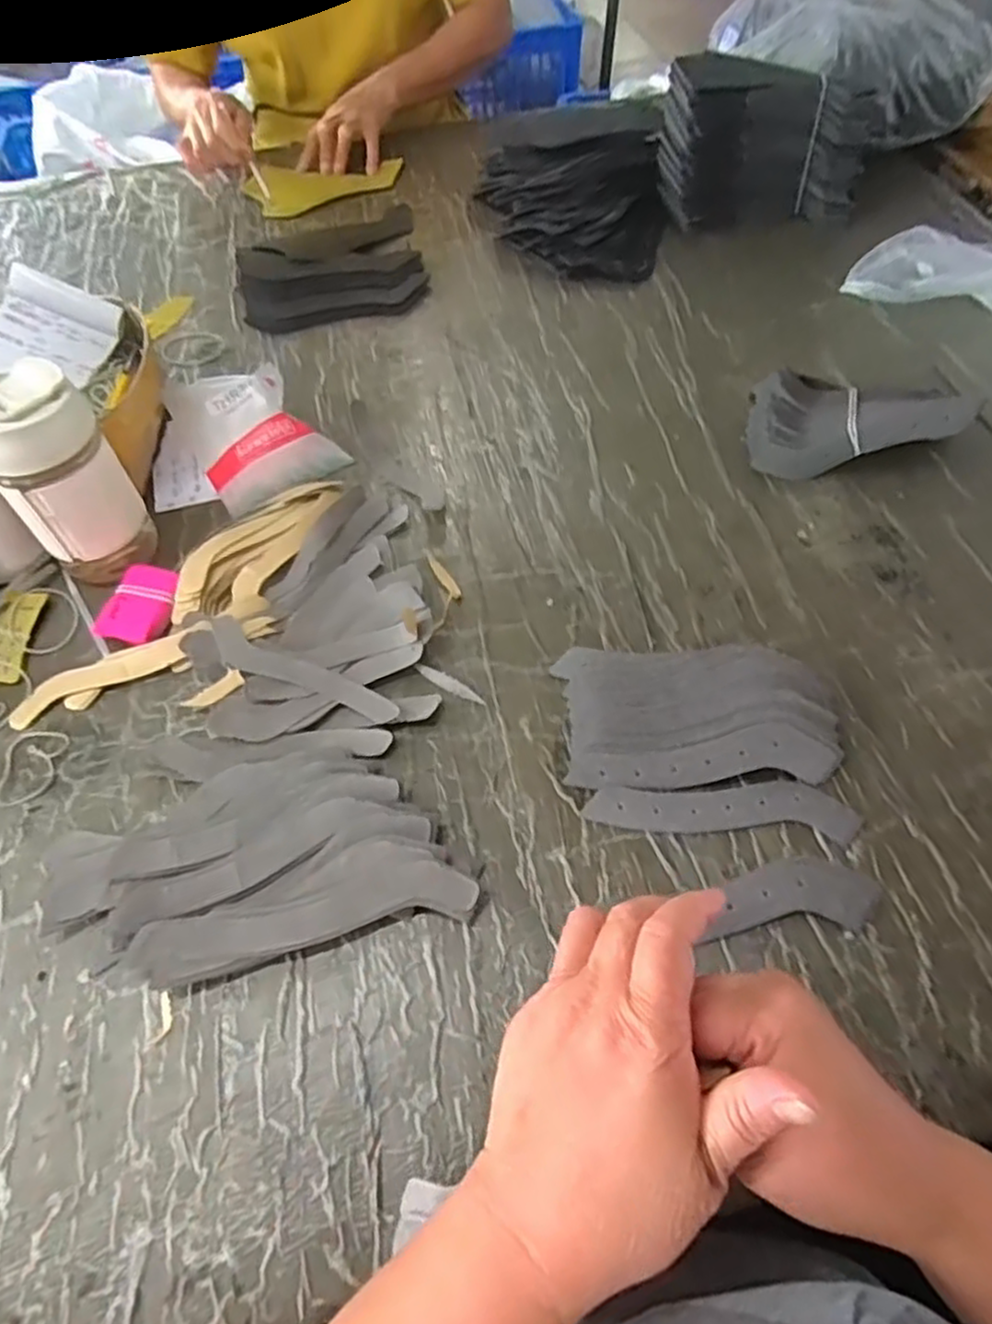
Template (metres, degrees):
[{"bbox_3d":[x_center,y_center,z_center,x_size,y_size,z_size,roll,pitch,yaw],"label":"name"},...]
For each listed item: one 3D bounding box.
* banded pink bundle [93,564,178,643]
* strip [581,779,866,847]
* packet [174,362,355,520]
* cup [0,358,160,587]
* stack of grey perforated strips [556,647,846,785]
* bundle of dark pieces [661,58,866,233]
[{"bbox_3d":[-0.274,-0.046,0.572,0.051,0.015,0.069,7,58,5],"label":"banded pink bundle"},{"bbox_3d":[0.143,0.092,0.468,0.165,0.006,0.038,5,58,4],"label":"strip"},{"bbox_3d":[-0.221,-0.222,0.671,0.115,0.040,0.179,-26,61,-15],"label":"packet"},{"bbox_3d":[-0.320,-0.134,0.548,0.080,0.151,0.068,-35,64,-20],"label":"cup"},{"bbox_3d":[0.136,0.028,0.495,0.174,0.033,0.107,-1,57,0],"label":"stack of grey perforated strips"},{"bbox_3d":[0.302,-0.592,0.846,0.217,0.146,0.082,4,58,3],"label":"bundle of dark pieces"}]

